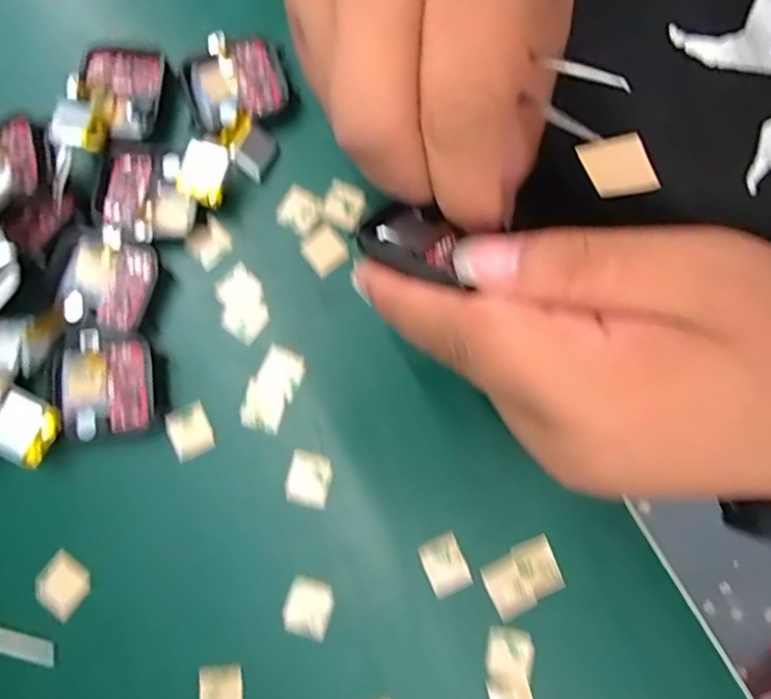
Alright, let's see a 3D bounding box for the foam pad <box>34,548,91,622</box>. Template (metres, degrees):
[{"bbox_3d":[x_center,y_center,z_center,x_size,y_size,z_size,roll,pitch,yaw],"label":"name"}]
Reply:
[{"bbox_3d":[-0.122,0.089,0.222,0.020,0.004,0.017,37,81,5],"label":"foam pad"}]

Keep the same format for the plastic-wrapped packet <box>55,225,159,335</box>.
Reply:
[{"bbox_3d":[-0.112,-0.028,0.237,0.037,0.008,0.038,17,80,2],"label":"plastic-wrapped packet"}]

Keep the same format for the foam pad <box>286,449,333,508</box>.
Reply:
[{"bbox_3d":[-0.030,0.050,0.230,0.017,0.004,0.020,13,80,1],"label":"foam pad"}]

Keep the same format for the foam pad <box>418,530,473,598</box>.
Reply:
[{"bbox_3d":[0.023,0.082,0.225,0.016,0.004,0.021,-24,81,-5],"label":"foam pad"}]

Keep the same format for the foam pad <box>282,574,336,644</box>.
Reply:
[{"bbox_3d":[-0.029,0.096,0.220,0.017,0.004,0.020,13,80,1],"label":"foam pad"}]

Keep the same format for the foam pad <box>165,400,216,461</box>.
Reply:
[{"bbox_3d":[-0.078,0.032,0.233,0.016,0.004,0.020,-29,82,-6],"label":"foam pad"}]

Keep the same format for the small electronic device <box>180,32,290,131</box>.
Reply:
[{"bbox_3d":[-0.065,-0.115,0.255,0.042,0.011,0.037,-23,81,-5],"label":"small electronic device"}]

